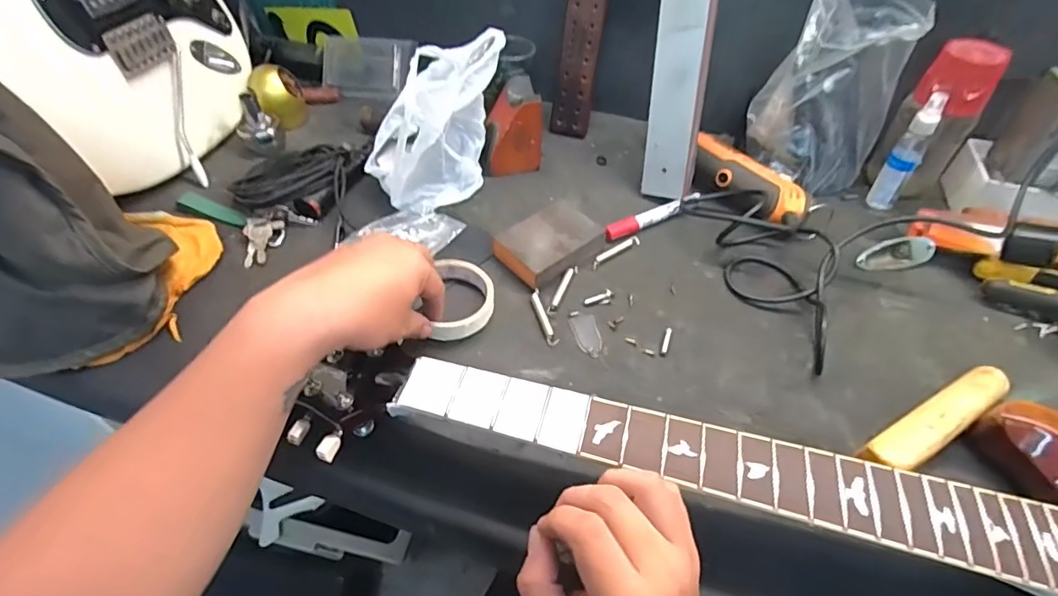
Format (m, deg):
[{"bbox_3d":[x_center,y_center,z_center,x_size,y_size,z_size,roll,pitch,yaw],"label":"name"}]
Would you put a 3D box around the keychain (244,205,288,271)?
[{"bbox_3d":[-0.288,-0.067,0.565,0.038,0.013,0.076,9,61,7],"label":"keychain"}]

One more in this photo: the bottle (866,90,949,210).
[{"bbox_3d":[0.422,-0.161,0.583,0.027,0.130,0.028,20,51,17],"label":"bottle"}]

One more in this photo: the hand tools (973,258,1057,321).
[{"bbox_3d":[0.549,0.000,0.514,0.186,0.027,0.062,12,50,10],"label":"hand tools"}]

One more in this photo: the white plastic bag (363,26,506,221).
[{"bbox_3d":[-0.108,-0.197,0.594,0.104,0.143,0.179,26,53,21],"label":"white plastic bag"}]

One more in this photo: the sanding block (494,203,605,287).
[{"bbox_3d":[0.021,-0.059,0.556,0.104,0.025,0.073,-33,57,-26],"label":"sanding block"}]

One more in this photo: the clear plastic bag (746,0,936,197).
[{"bbox_3d":[0.337,-0.227,0.593,0.142,0.198,0.098,-10,49,-10],"label":"clear plastic bag"}]

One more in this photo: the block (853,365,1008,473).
[{"bbox_3d":[0.326,0.100,0.421,0.160,0.034,0.030,-24,53,-20],"label":"block"}]

